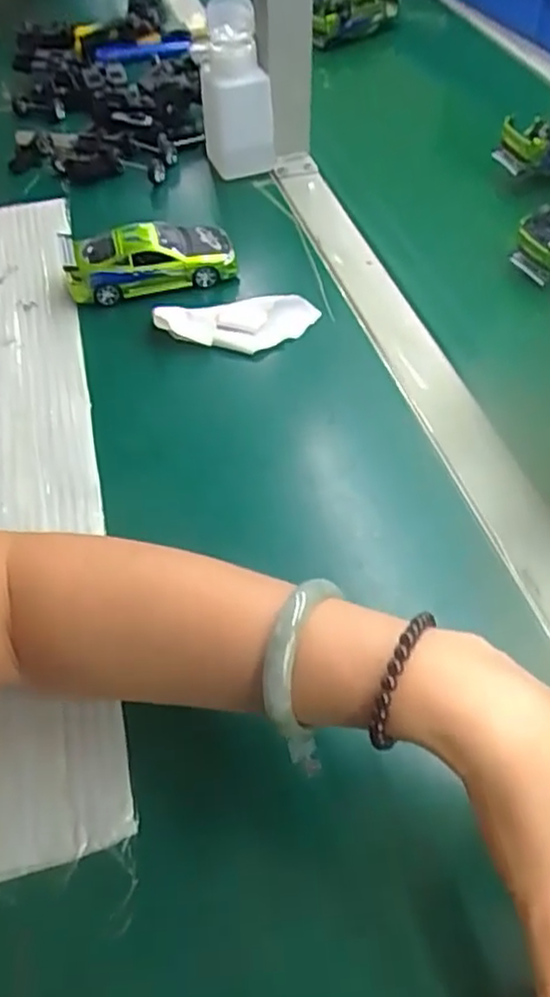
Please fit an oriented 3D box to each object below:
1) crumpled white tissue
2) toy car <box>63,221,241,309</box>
[{"bbox_3d":[-0.028,-0.130,0.494,0.113,0.014,0.037,2,54,3],"label":"crumpled white tissue"},{"bbox_3d":[-0.098,-0.188,0.529,0.129,0.038,0.049,-11,54,-7],"label":"toy car"}]

